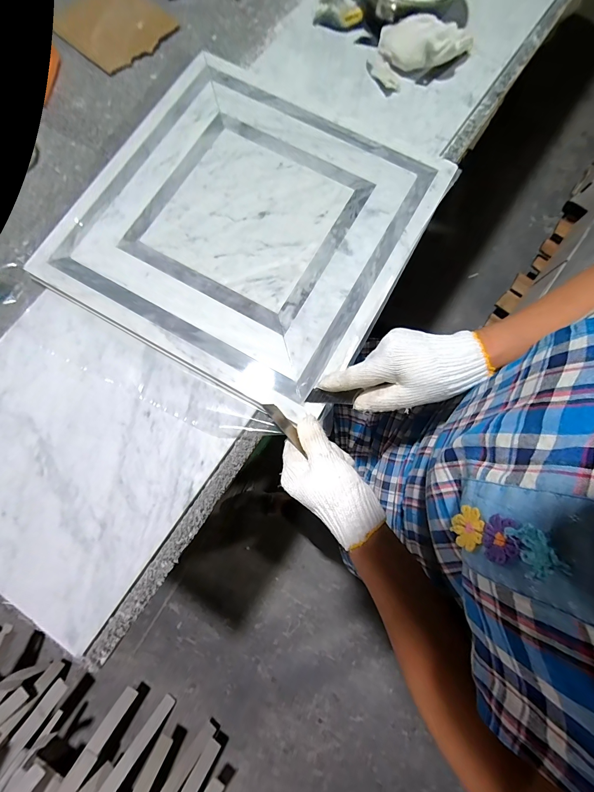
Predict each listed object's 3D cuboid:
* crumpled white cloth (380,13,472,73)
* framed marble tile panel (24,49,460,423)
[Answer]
[{"bbox_3d":[0.185,-0.497,0.448,0.129,0.032,0.057,1,80,0],"label":"crumpled white cloth"},{"bbox_3d":[-0.059,-0.228,0.410,0.396,0.026,0.392,28,76,7],"label":"framed marble tile panel"}]

